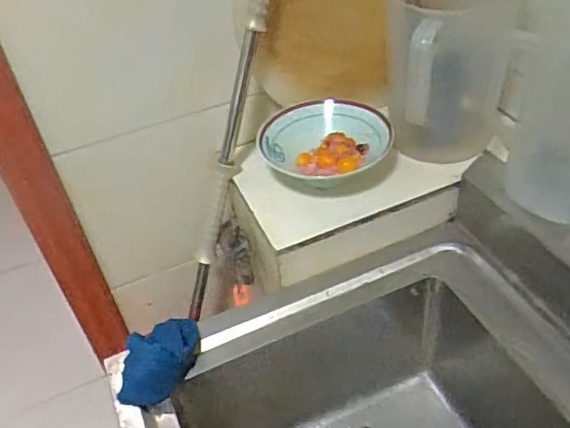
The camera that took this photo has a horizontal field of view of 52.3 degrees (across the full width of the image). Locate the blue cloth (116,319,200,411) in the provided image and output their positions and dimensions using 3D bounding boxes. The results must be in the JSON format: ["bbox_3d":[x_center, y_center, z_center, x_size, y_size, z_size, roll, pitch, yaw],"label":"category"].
[{"bbox_3d":[-0.164,0.190,0.761,0.092,0.039,0.119,-5,42,3],"label":"blue cloth"}]

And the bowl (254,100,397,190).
[{"bbox_3d":[0.063,-0.097,0.913,0.197,0.078,0.176,-7,42,1],"label":"bowl"}]

